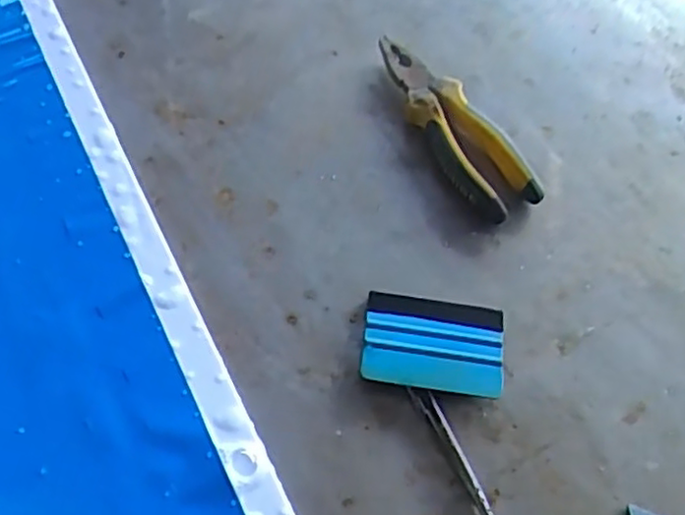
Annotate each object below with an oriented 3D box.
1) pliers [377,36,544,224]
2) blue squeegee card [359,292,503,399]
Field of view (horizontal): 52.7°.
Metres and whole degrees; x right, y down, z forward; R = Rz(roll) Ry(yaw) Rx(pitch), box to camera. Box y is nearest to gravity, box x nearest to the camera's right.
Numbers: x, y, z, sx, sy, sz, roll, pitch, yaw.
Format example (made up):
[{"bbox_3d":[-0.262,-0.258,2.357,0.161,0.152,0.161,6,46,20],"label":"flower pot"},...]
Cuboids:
[{"bbox_3d":[0.085,-0.111,0.566,0.048,0.033,0.186,-29,68,-14],"label":"pliers"},{"bbox_3d":[0.064,0.061,0.490,0.097,0.014,0.070,7,64,3],"label":"blue squeegee card"}]

